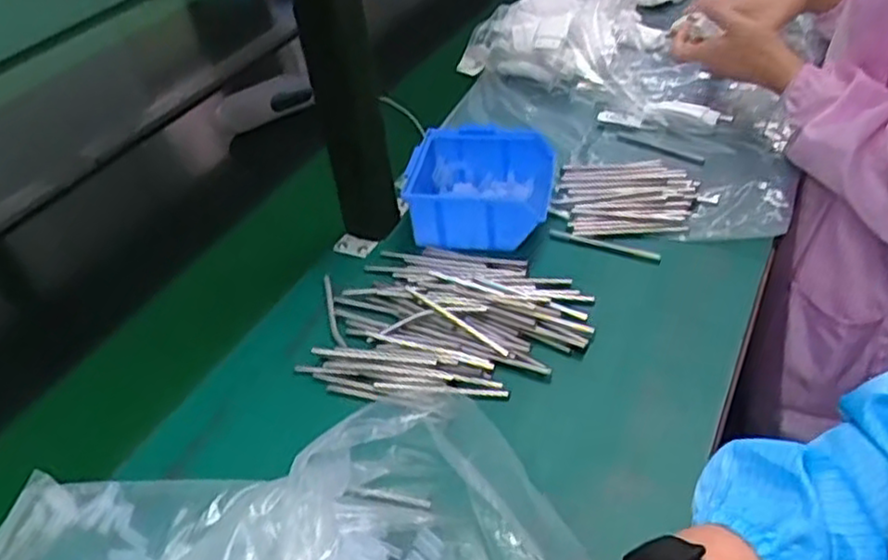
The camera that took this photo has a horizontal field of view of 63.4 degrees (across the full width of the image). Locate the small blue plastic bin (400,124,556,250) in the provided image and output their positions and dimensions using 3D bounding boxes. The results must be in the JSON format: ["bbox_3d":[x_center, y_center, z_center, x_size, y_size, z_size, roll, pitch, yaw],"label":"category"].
[{"bbox_3d":[0.034,-0.090,0.709,0.135,0.064,0.126,3,41,13],"label":"small blue plastic bin"}]

